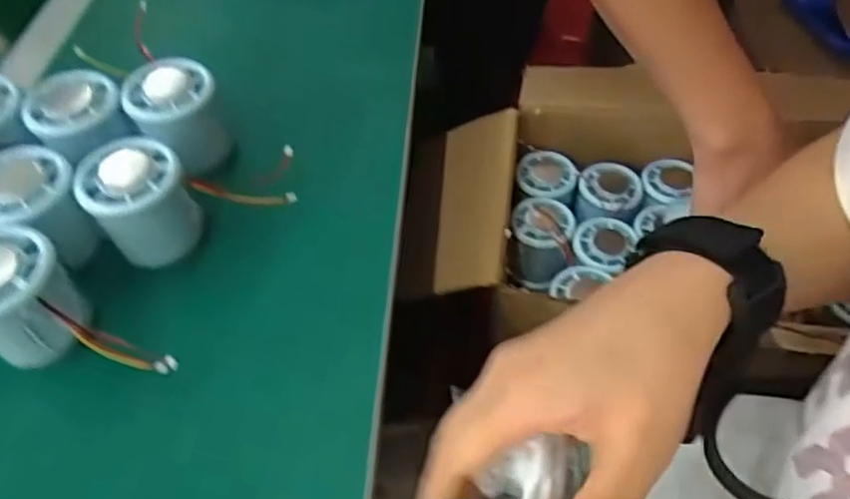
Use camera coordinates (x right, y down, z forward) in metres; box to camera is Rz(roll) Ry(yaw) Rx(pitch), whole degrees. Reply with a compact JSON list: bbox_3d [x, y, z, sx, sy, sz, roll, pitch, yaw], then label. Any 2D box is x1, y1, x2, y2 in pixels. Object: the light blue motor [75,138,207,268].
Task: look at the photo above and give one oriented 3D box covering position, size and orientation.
[{"bbox_3d":[-0.168,-0.028,0.386,0.057,0.055,0.055,-23,54,-14],"label":"light blue motor"}]

